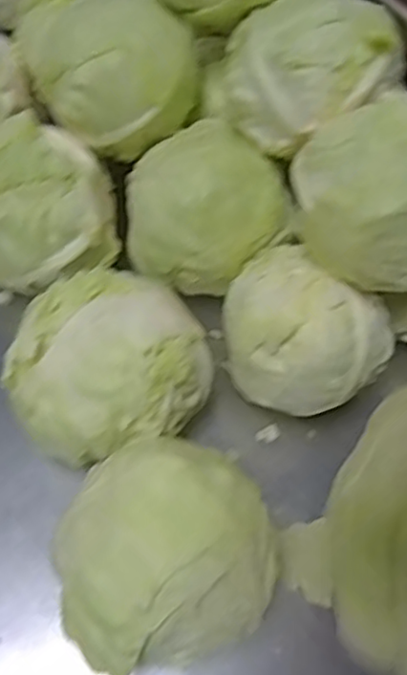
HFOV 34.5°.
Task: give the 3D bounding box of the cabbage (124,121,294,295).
[{"bbox_3d":[-0.003,-0.098,0.494,0.096,0.095,0.108,-36,68,-21],"label":"cabbage"}]

